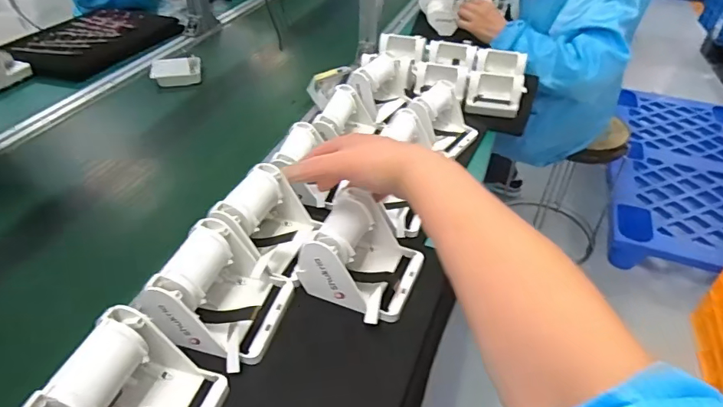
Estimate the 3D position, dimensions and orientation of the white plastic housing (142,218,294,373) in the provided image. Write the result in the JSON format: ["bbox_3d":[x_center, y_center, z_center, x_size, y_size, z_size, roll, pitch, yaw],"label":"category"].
[{"bbox_3d":[-0.117,0.077,0.420,0.089,0.076,0.100,14,41,13],"label":"white plastic housing"}]

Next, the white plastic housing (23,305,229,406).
[{"bbox_3d":[-0.157,0.143,0.343,0.086,0.086,0.102,11,41,11],"label":"white plastic housing"}]

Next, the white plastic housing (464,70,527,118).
[{"bbox_3d":[0.240,-0.198,0.864,0.099,0.062,0.040,9,40,8],"label":"white plastic housing"}]

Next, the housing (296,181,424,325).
[{"bbox_3d":[0.006,0.047,0.463,0.096,0.071,0.105,20,43,20],"label":"housing"}]

